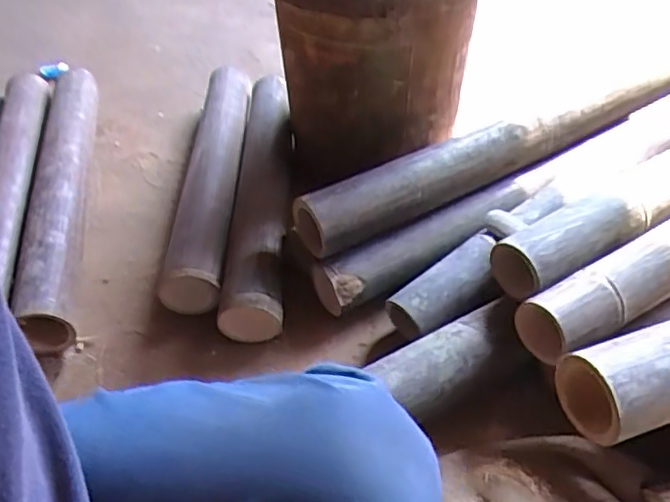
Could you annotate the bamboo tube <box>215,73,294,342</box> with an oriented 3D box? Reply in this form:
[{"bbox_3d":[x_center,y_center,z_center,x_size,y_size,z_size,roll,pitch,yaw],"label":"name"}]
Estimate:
[{"bbox_3d":[-0.106,-0.085,0.891,0.075,0.088,0.499,-3,47,2],"label":"bamboo tube"}]

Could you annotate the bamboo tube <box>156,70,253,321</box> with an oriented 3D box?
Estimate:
[{"bbox_3d":[-0.183,-0.120,0.924,0.086,0.072,0.491,-3,47,2],"label":"bamboo tube"}]

